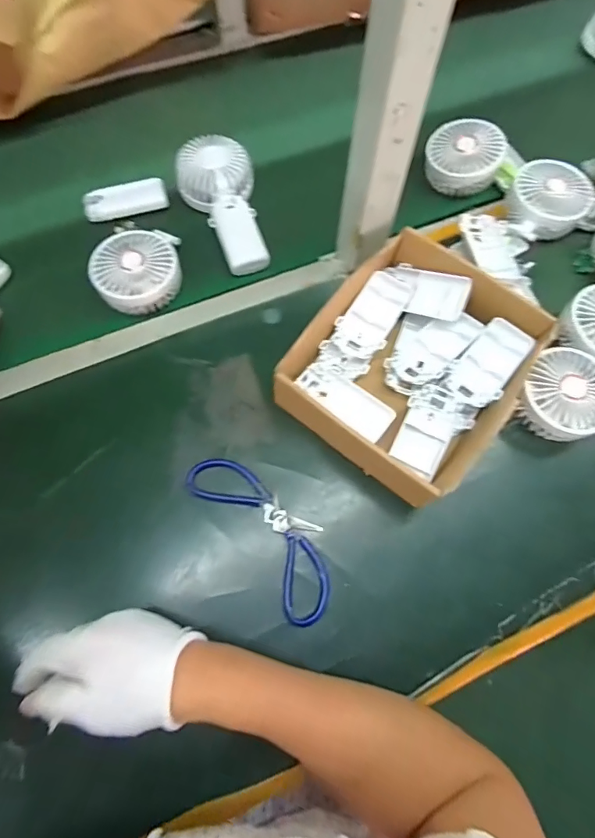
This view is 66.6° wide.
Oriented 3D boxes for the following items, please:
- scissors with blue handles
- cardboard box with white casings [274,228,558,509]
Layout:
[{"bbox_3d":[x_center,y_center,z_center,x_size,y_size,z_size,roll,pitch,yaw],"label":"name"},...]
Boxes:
[{"bbox_3d":[-0.027,0.099,0.414,0.066,0.013,0.173,-39,76,-12],"label":"scissors with blue handles"},{"bbox_3d":[0.108,-0.054,0.439,0.197,0.064,0.224,37,75,11],"label":"cardboard box with white casings"}]

